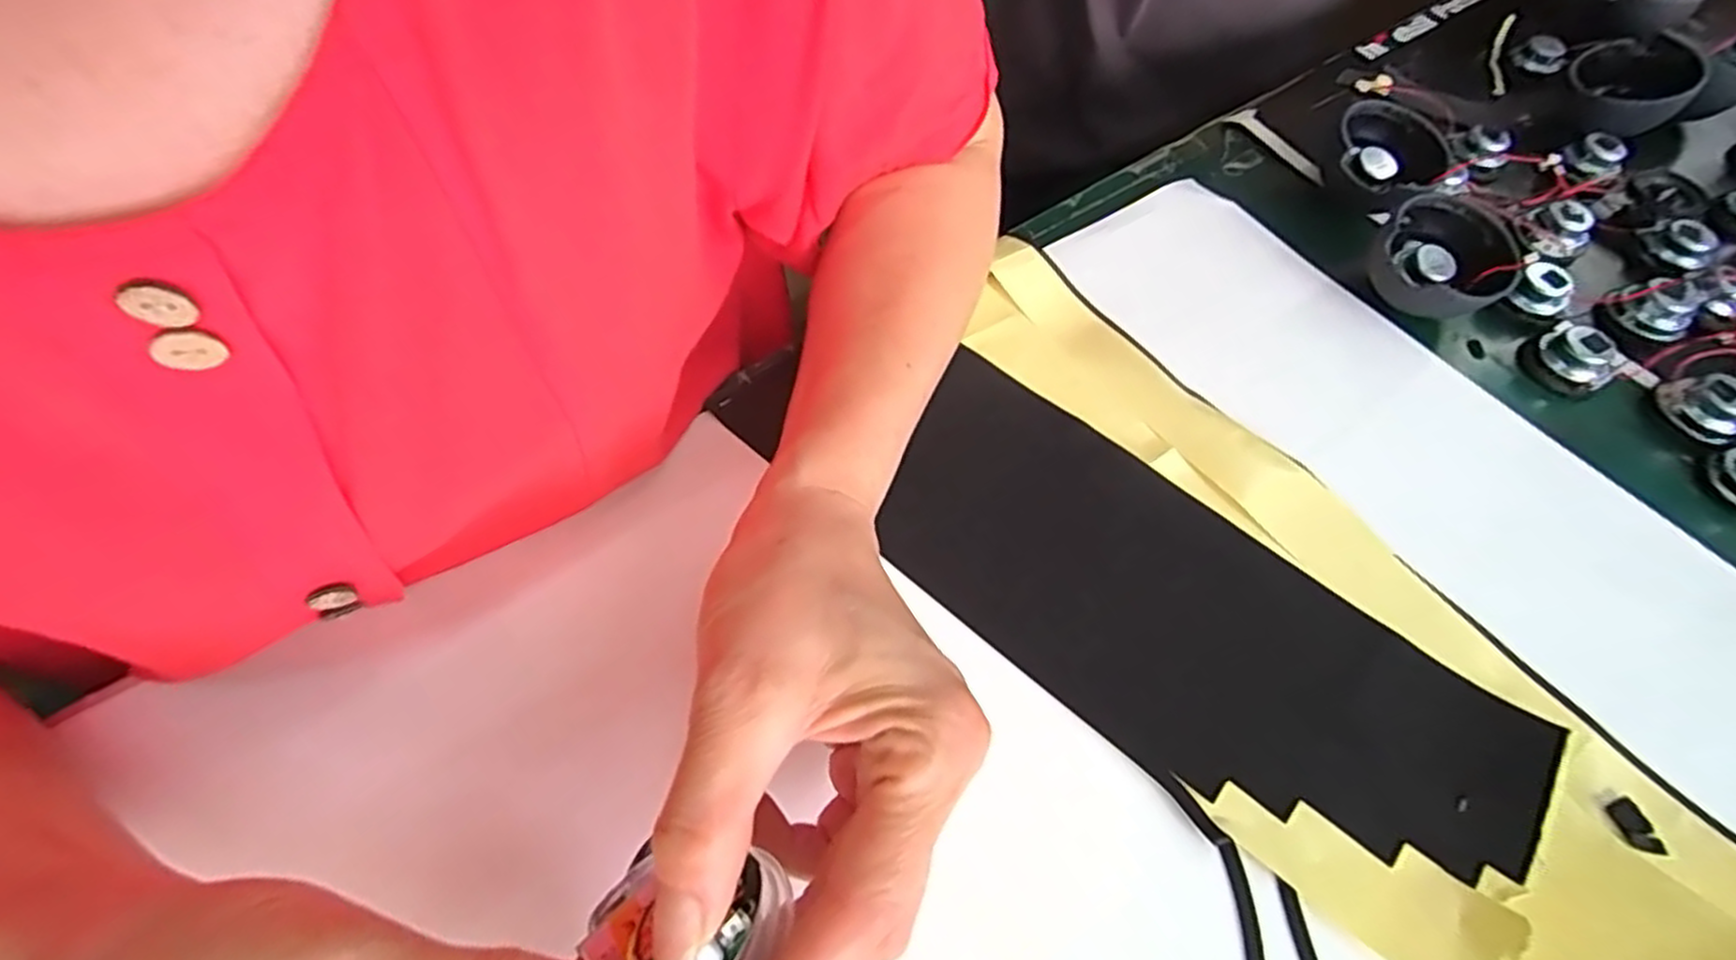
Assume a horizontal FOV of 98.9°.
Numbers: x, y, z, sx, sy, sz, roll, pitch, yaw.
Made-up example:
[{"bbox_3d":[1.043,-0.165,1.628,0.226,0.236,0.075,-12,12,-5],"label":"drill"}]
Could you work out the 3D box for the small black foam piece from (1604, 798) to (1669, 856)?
[{"bbox_3d":[0.257,0.117,0.250,0.010,0.004,0.017,-6,59,-7],"label":"small black foam piece"}]

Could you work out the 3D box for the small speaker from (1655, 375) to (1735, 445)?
[{"bbox_3d":[0.383,-0.033,0.340,0.026,0.021,0.032,-28,63,-18],"label":"small speaker"}]

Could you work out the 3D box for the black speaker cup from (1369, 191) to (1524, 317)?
[{"bbox_3d":[0.280,-0.105,0.366,0.060,0.037,0.059,-34,65,-21],"label":"black speaker cup"}]

